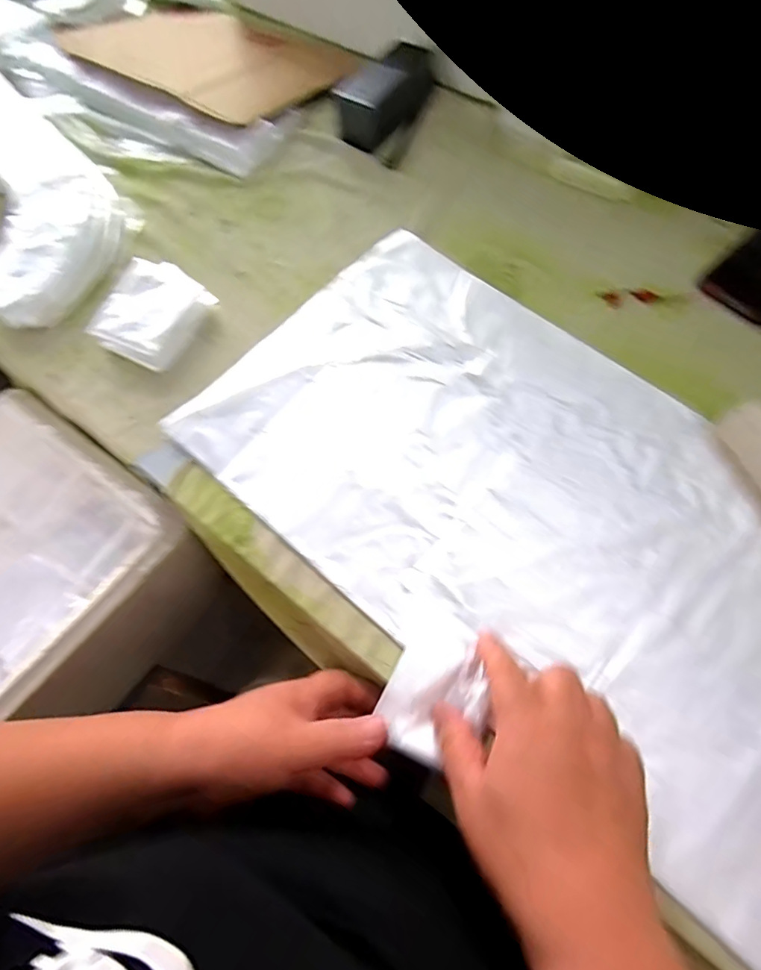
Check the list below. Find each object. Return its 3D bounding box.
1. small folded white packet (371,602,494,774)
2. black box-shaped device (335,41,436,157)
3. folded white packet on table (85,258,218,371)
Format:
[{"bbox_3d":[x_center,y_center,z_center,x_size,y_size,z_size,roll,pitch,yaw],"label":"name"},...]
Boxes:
[{"bbox_3d":[0.041,0.135,0.339,0.065,0.008,0.091,25,69,12],"label":"small folded white packet"},{"bbox_3d":[0.013,-0.454,0.580,0.060,0.043,0.145,40,73,18],"label":"black box-shaped device"},{"bbox_3d":[-0.210,-0.159,0.468,0.089,0.033,0.096,24,69,12],"label":"folded white packet on table"}]

